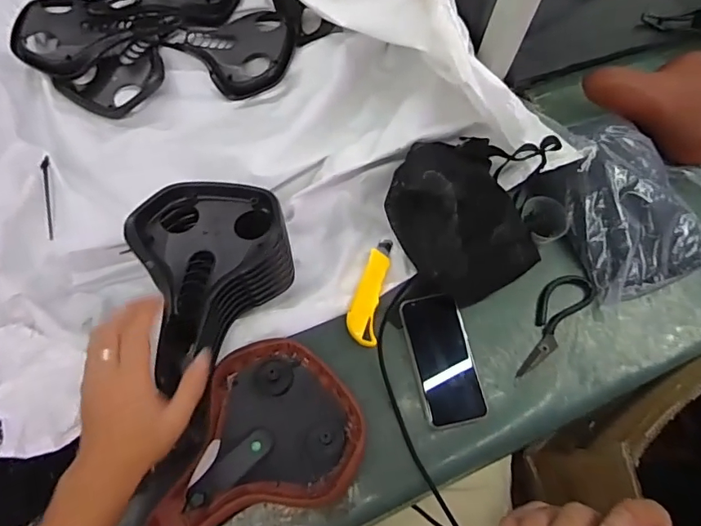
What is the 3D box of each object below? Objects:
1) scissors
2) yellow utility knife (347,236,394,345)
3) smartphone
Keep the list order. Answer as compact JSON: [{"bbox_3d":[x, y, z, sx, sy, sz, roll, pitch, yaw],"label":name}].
[{"bbox_3d":[0.263,0.076,0.642,0.057,0.015,0.165,41,72,13],"label":"scissors"},{"bbox_3d":[0.026,0.035,0.646,0.041,0.011,0.152,11,67,2],"label":"yellow utility knife"},{"bbox_3d":[0.118,0.123,0.621,0.077,0.018,0.164,-10,68,-7],"label":"smartphone"}]

